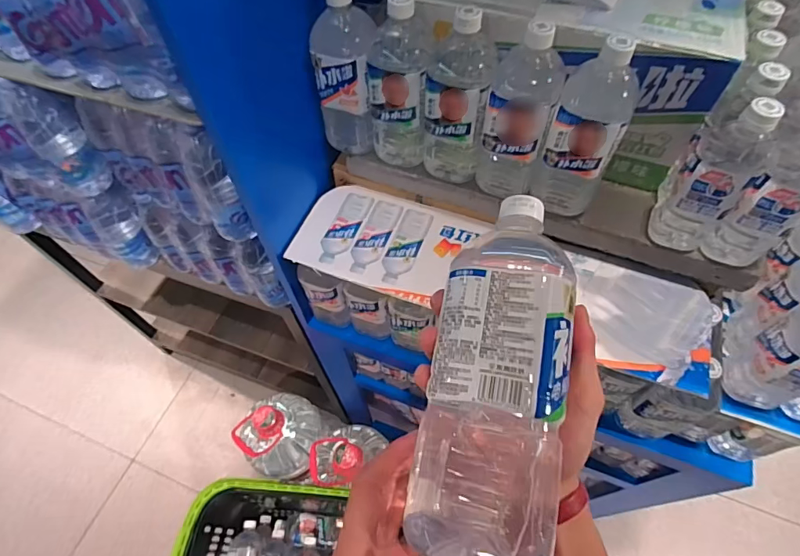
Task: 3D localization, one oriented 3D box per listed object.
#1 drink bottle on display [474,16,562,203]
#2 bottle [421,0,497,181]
[{"bbox_3d":[0.147,-0.202,0.560,0.076,0.216,0.070,11,59,9],"label":"drink bottle on display"},{"bbox_3d":[0.074,-0.226,0.583,0.079,0.219,0.072,9,59,8],"label":"bottle"}]

